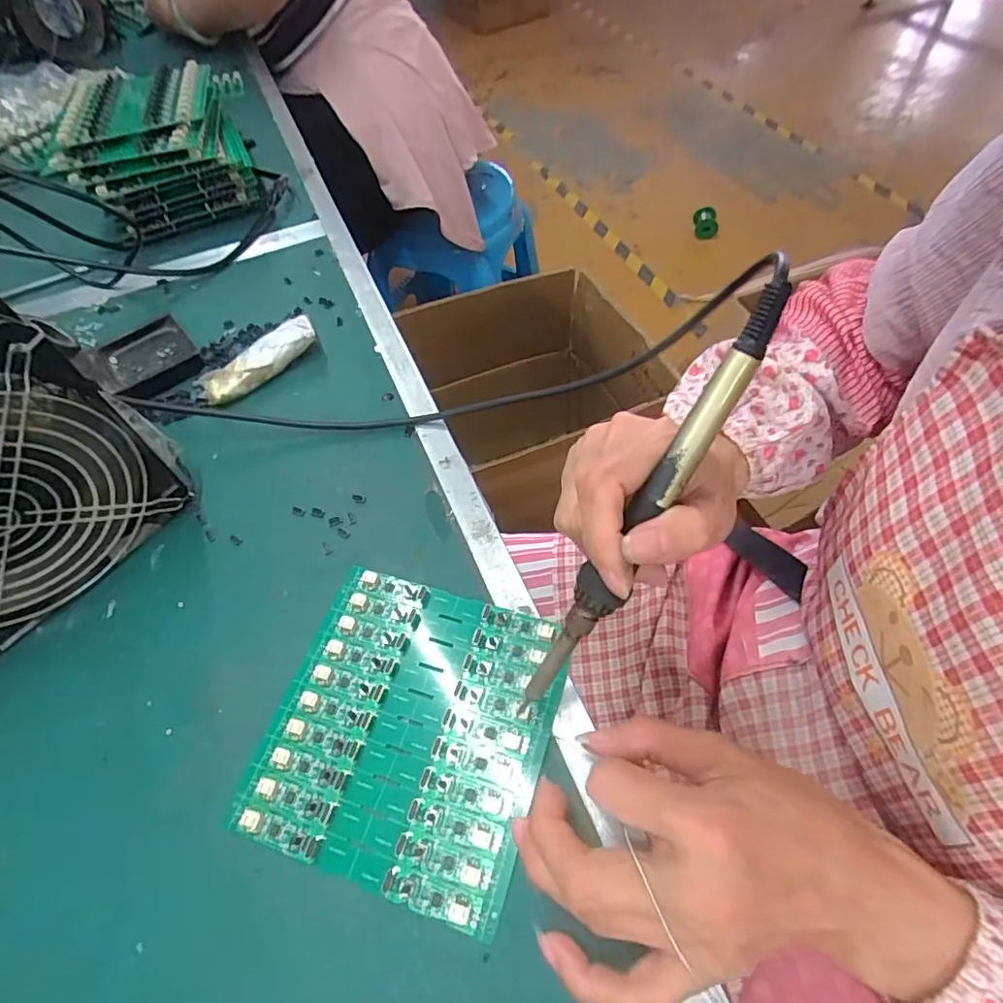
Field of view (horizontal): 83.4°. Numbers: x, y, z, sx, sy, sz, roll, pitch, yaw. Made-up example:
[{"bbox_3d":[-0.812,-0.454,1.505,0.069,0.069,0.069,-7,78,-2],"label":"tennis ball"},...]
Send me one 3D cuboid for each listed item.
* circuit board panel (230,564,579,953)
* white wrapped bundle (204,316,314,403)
[{"bbox_3d":[-0.045,0.109,0.281,0.132,0.010,0.140,14,58,12],"label":"circuit board panel"},{"bbox_3d":[-0.181,-0.106,0.424,0.091,0.020,0.026,-35,61,-18],"label":"white wrapped bundle"}]

